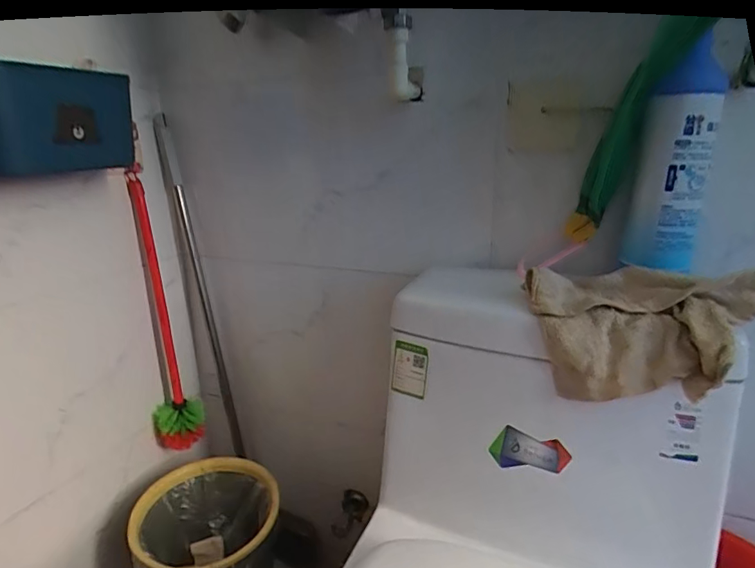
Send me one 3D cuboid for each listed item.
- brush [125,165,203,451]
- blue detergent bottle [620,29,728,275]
[{"bbox_3d":[-0.383,0.066,0.886,0.084,0.482,0.099,-9,18,-24],"label":"brush"},{"bbox_3d":[0.317,-0.122,0.532,0.075,0.214,0.055,9,19,29],"label":"blue detergent bottle"}]

